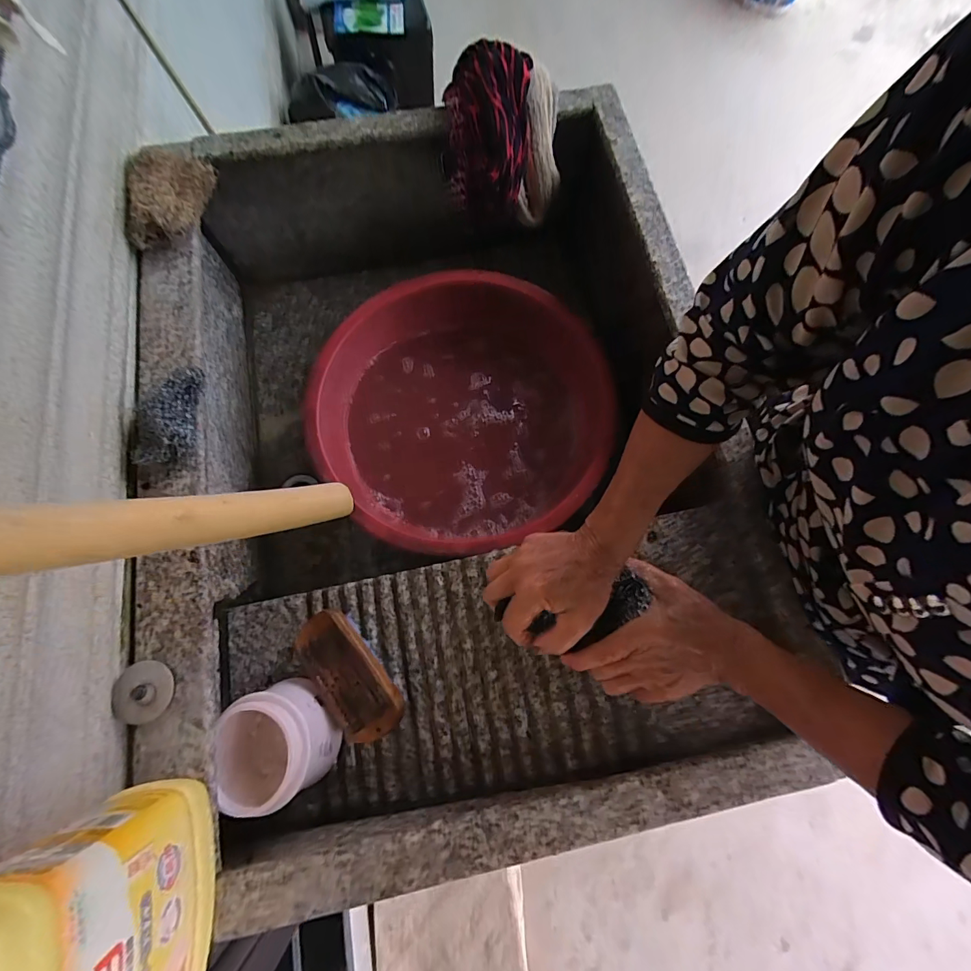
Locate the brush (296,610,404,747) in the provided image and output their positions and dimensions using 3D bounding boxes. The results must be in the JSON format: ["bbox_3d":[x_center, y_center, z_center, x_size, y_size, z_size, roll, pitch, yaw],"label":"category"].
[{"bbox_3d":[-0.137,0.188,0.421,0.070,0.046,0.126,-41,79,-12],"label":"brush"}]

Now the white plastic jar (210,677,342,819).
[{"bbox_3d":[-0.192,0.238,0.395,0.093,0.092,0.092,1,74,-2],"label":"white plastic jar"}]

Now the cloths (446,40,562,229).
[{"bbox_3d":[0.023,-0.425,0.533,0.146,0.139,0.137,1,74,-2],"label":"cloths"}]

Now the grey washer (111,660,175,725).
[{"bbox_3d":[-0.279,0.167,0.348,0.045,0.009,0.046,1,74,-2],"label":"grey washer"}]

